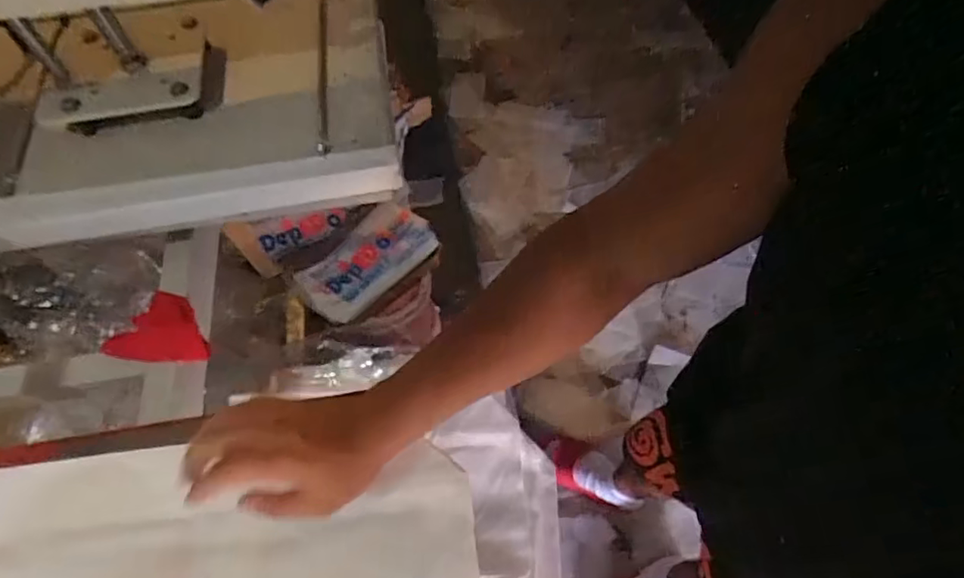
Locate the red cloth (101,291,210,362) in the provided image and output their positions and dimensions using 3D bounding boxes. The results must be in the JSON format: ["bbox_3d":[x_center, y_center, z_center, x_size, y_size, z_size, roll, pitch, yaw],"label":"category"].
[{"bbox_3d":[-0.396,0.049,0.728,0.106,0.013,0.095,16,51,-18],"label":"red cloth"}]

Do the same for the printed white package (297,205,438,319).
[{"bbox_3d":[-0.224,-0.061,1.122,0.153,0.040,0.274,36,67,21],"label":"printed white package"}]

